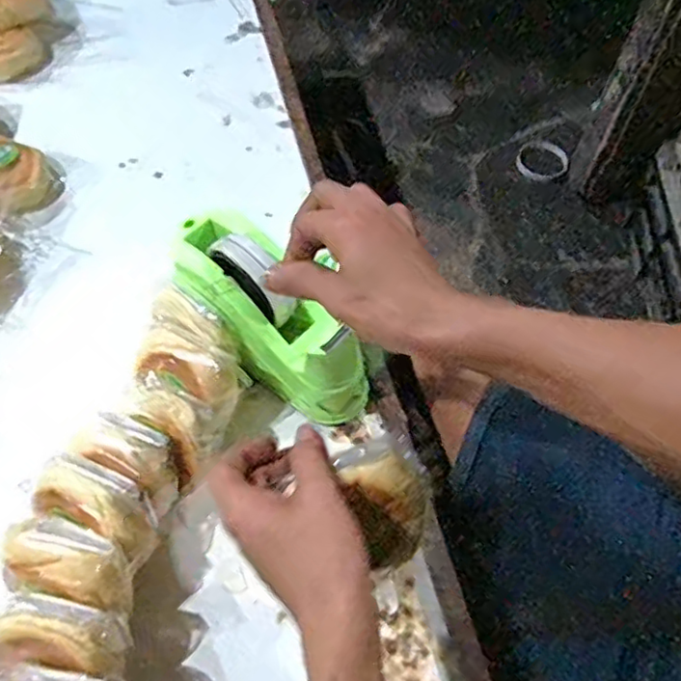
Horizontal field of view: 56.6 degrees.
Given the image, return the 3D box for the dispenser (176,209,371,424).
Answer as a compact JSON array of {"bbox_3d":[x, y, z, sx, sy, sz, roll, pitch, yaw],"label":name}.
[{"bbox_3d":[-0.052,-0.020,0.520,0.073,0.069,0.208,-43,95,-22],"label":"dispenser"}]

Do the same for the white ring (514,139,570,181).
[{"bbox_3d":[0.331,-0.294,1.039,0.085,0.060,0.019,27,23,27],"label":"white ring"}]

